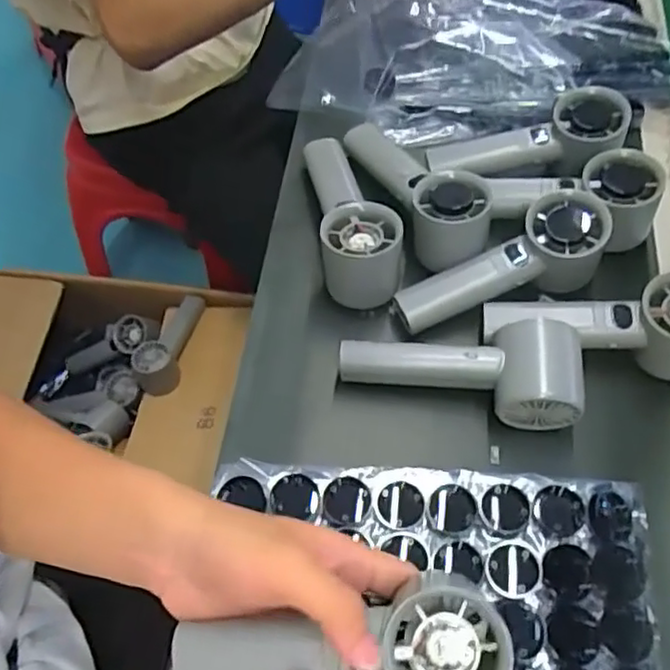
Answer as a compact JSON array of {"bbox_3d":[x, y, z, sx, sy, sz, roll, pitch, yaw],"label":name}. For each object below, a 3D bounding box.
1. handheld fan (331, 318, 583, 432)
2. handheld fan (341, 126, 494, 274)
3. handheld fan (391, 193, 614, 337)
[{"bbox_3d":[0.083,0.022,0.445,0.156,0.056,0.058,4,60,14],"label":"handheld fan"},{"bbox_3d":[0.063,-0.114,0.518,0.058,0.050,0.172,-21,50,-15],"label":"handheld fan"},{"bbox_3d":[0.121,-0.046,0.481,0.157,0.052,0.059,-26,64,1],"label":"handheld fan"}]

